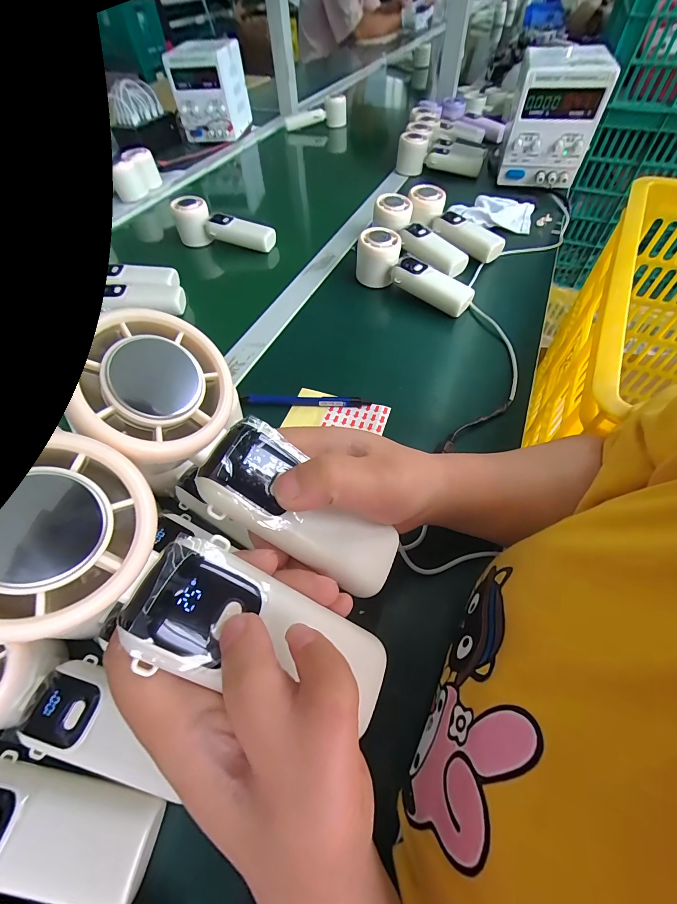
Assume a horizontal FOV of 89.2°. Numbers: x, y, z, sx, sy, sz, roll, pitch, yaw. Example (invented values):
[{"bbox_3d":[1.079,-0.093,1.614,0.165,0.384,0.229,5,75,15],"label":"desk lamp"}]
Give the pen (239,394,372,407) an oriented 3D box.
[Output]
[{"bbox_3d":[-0.036,-0.053,0.359,0.133,0.015,0.010,1,56,1],"label":"pen"}]

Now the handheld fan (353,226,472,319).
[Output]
[{"bbox_3d":[0.097,-0.232,0.443,0.159,0.053,0.050,34,63,21],"label":"handheld fan"}]

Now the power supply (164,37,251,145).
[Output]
[{"bbox_3d":[-0.305,-0.864,0.834,0.130,0.166,0.151,11,57,8],"label":"power supply"}]

